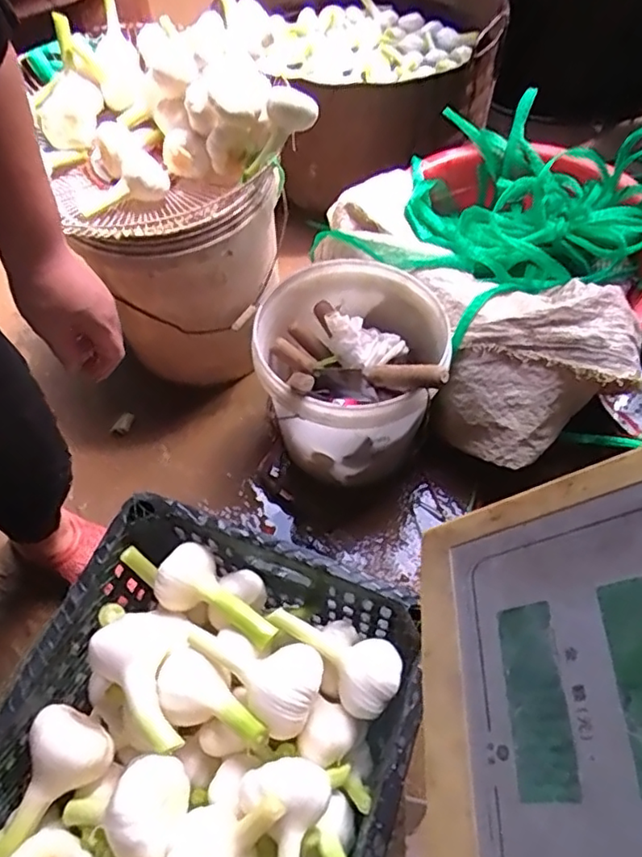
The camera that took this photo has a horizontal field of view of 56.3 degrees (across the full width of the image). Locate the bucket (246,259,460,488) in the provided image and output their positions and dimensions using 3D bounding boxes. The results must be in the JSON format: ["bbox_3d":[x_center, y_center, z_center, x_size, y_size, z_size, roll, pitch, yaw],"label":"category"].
[{"bbox_3d":[0.039,-0.083,0.823,0.235,0.216,0.238,11,60,7],"label":"bucket"}]

